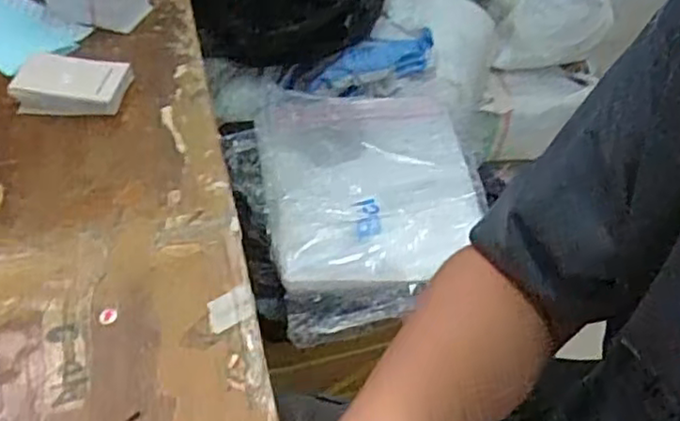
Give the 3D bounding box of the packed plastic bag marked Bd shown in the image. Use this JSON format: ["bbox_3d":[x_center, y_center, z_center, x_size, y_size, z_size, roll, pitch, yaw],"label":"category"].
[{"bbox_3d":[0.051,-0.032,1.048,0.332,0.073,0.461,-3,53,-12],"label":"packed plastic bag marked Bd"}]

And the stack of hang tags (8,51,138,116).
[{"bbox_3d":[-0.223,-0.105,0.568,0.088,0.024,0.056,2,45,-2],"label":"stack of hang tags"}]

